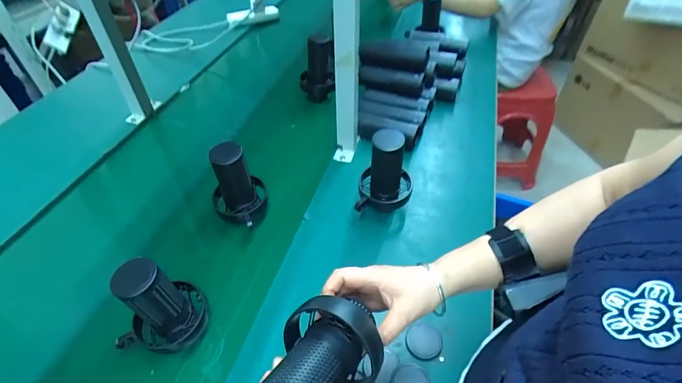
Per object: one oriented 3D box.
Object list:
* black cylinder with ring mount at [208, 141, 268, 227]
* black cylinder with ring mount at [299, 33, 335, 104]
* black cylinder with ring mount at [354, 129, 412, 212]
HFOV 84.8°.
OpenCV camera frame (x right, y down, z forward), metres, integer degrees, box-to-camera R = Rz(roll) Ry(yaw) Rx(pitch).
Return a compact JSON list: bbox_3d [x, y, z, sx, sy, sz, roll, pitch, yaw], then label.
[{"bbox_3d":[-0.178,-0.013,0.643,0.088,0.140,0.094,-10,47,-11],"label":"black cylinder with ring mount"},{"bbox_3d":[-0.062,-0.323,0.973,0.088,0.161,0.079,-3,46,-4],"label":"black cylinder with ring mount"},{"bbox_3d":[0.083,-0.032,0.669,0.098,0.169,0.103,7,46,5],"label":"black cylinder with ring mount"}]

